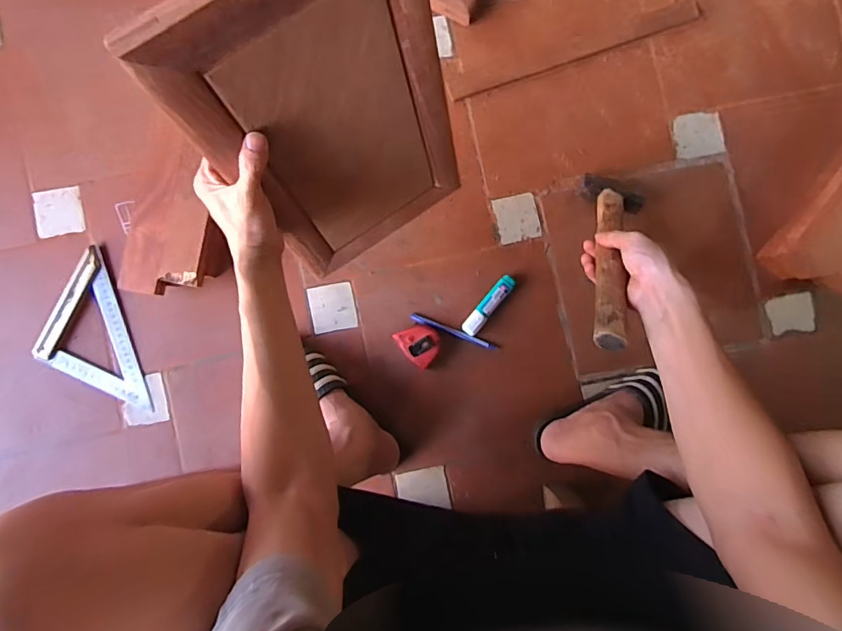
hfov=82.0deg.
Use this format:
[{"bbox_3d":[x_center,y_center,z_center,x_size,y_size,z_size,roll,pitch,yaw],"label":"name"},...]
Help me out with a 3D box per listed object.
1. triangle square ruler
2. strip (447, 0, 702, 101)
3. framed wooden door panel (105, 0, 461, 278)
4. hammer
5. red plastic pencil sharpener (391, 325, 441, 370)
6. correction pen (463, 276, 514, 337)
[{"bbox_3d":[-0.488,0.036,0.703,0.117,0.015,0.242,-21,89,-1],"label":"triangle square ruler"},{"bbox_3d":[0.241,-0.417,0.752,0.407,0.011,0.034,-20,89,-1],"label":"strip"},{"bbox_3d":[-0.077,-0.183,0.499,0.231,0.362,0.024,-35,69,-3],"label":"framed wooden door panel"},{"bbox_3d":[0.244,-0.080,0.615,0.078,0.032,0.304,20,48,0],"label":"hammer"},{"bbox_3d":[-0.001,0.039,0.717,0.064,0.031,0.053,45,89,1],"label":"red plastic pencil sharpener"},{"bbox_3d":[0.101,-0.015,0.723,0.024,0.019,0.107,39,88,1],"label":"correction pen"}]

